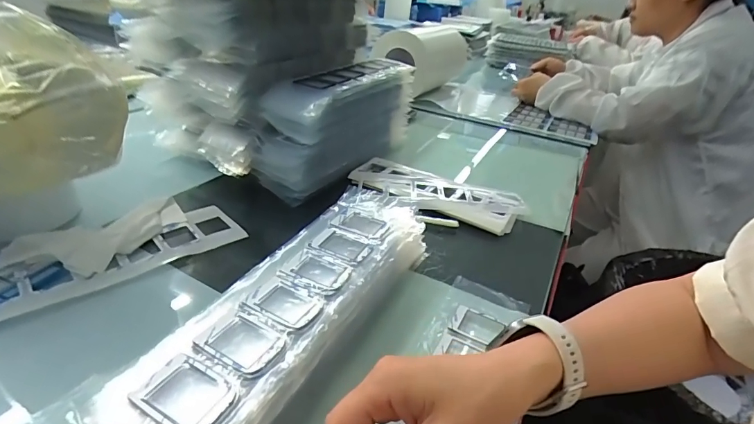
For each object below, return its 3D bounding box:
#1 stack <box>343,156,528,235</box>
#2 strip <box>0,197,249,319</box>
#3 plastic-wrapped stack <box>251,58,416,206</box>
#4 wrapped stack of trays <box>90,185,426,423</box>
[{"bbox_3d":[0.082,-0.031,0.573,0.235,0.015,0.104,17,33,19],"label":"stack"},{"bbox_3d":[-0.274,0.026,0.421,0.228,0.023,0.122,-21,40,-36],"label":"strip"},{"bbox_3d":[-0.042,-0.148,0.626,0.092,0.129,0.338,22,35,25],"label":"plastic-wrapped stack"},{"bbox_3d":[-0.054,0.079,0.325,0.099,0.062,0.307,18,33,19],"label":"wrapped stack of trays"}]

